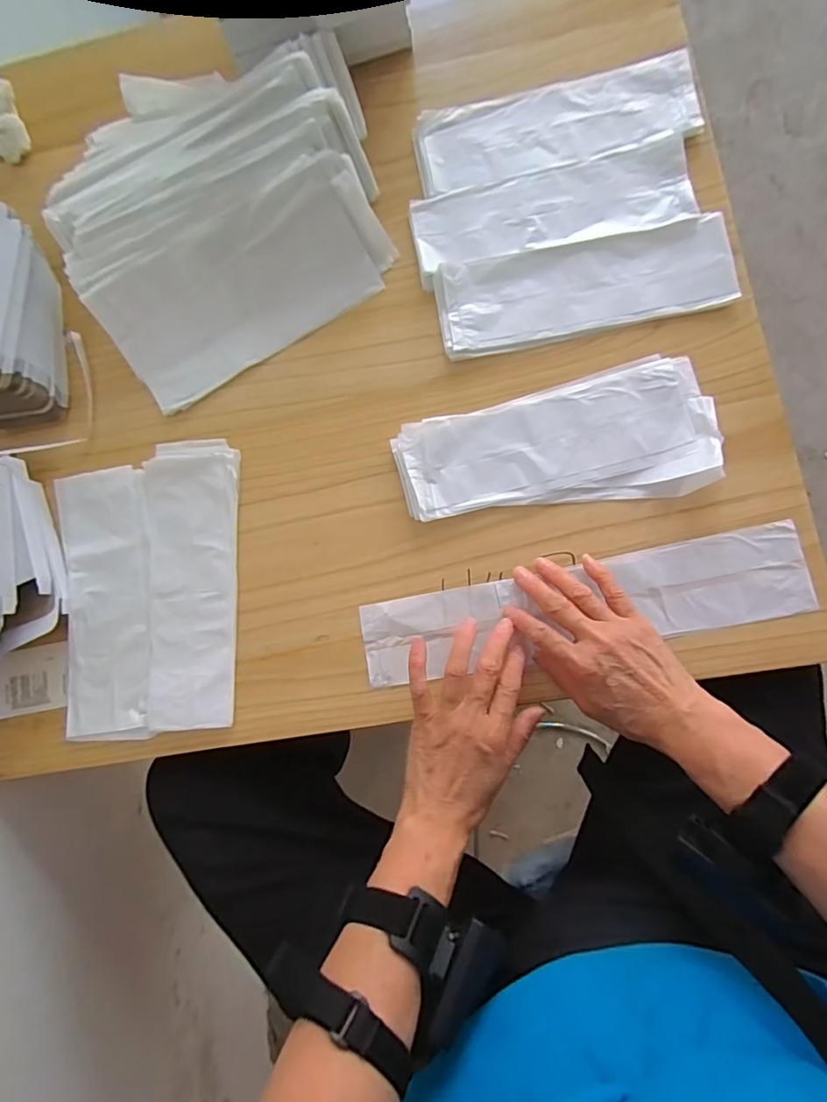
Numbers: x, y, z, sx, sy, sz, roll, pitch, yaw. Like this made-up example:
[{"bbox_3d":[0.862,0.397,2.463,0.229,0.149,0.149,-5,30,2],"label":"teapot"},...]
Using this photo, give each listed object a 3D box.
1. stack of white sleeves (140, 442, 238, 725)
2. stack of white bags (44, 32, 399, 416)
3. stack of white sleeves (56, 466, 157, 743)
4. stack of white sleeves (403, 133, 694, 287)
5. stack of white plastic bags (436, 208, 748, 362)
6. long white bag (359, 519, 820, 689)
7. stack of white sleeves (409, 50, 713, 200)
[{"bbox_3d":[-0.205,0.028,0.480,0.088,0.012,0.262,-5,84,6],"label":"stack of white sleeves"},{"bbox_3d":[-0.180,-0.331,0.485,0.308,0.070,0.280,-29,82,3],"label":"stack of white bags"},{"bbox_3d":[-0.293,0.050,0.492,0.091,0.005,0.253,-8,83,6],"label":"stack of white sleeves"},{"bbox_3d":[0.123,-0.317,0.477,0.247,0.010,0.084,-11,83,6],"label":"stack of white sleeves"},{"bbox_3d":[0.150,-0.238,0.465,0.253,0.006,0.087,-8,83,6],"label":"stack of white plastic bags"},{"bbox_3d":[0.136,0.047,0.434,0.361,0.008,0.076,-10,83,6],"label":"long white bag"},{"bbox_3d":[0.131,-0.401,0.485,0.253,0.009,0.084,-8,83,6],"label":"stack of white sleeves"}]

